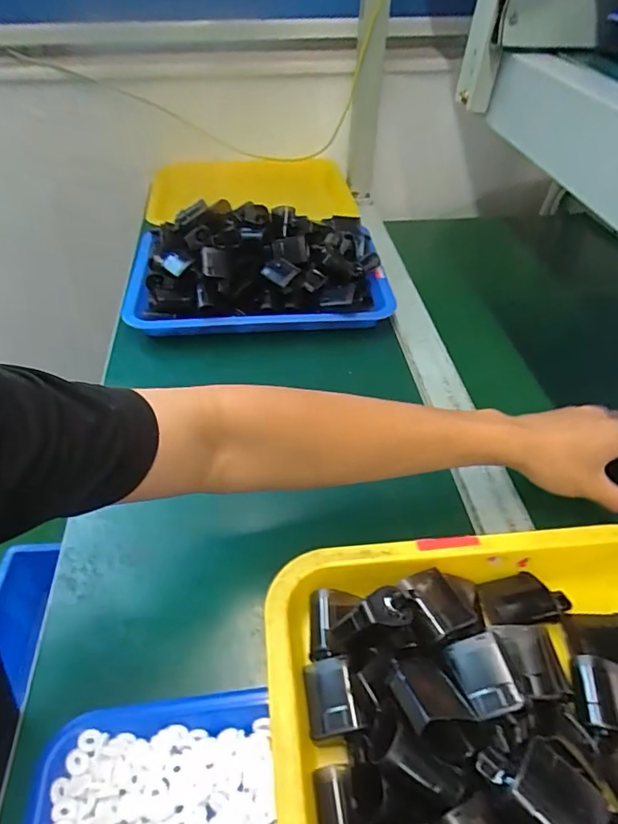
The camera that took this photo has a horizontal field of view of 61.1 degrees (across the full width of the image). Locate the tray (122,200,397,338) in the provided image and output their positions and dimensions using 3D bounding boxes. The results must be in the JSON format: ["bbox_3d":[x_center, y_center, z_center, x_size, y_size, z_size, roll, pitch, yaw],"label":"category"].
[{"bbox_3d":[-0.066,-0.191,0.669,0.319,0.081,0.224,-6,45,-7],"label":"tray"}]

